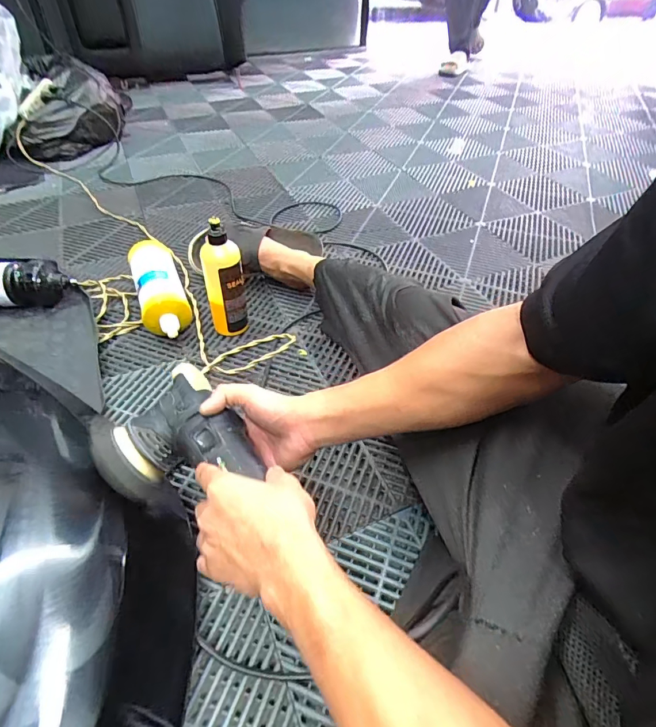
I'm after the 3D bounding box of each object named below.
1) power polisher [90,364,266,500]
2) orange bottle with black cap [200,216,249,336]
[{"bbox_3d":[-0.162,0.113,0.498,0.157,0.115,0.202,-41,49,-8],"label":"power polisher"},{"bbox_3d":[-0.175,-0.138,0.730,0.066,0.203,0.053,-13,47,-15],"label":"orange bottle with black cap"}]

